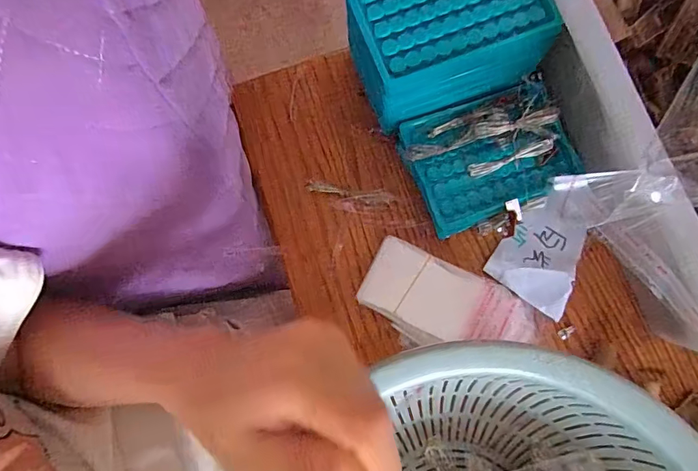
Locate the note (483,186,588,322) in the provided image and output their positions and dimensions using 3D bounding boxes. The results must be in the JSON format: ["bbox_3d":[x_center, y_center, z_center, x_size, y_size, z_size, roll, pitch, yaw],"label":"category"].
[{"bbox_3d":[0.168,0.007,0.369,0.067,0.006,0.102,32,82,6],"label":"note"}]

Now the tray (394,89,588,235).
[{"bbox_3d":[0.116,-0.068,0.360,0.126,0.027,0.095,-22,80,-3],"label":"tray"}]

